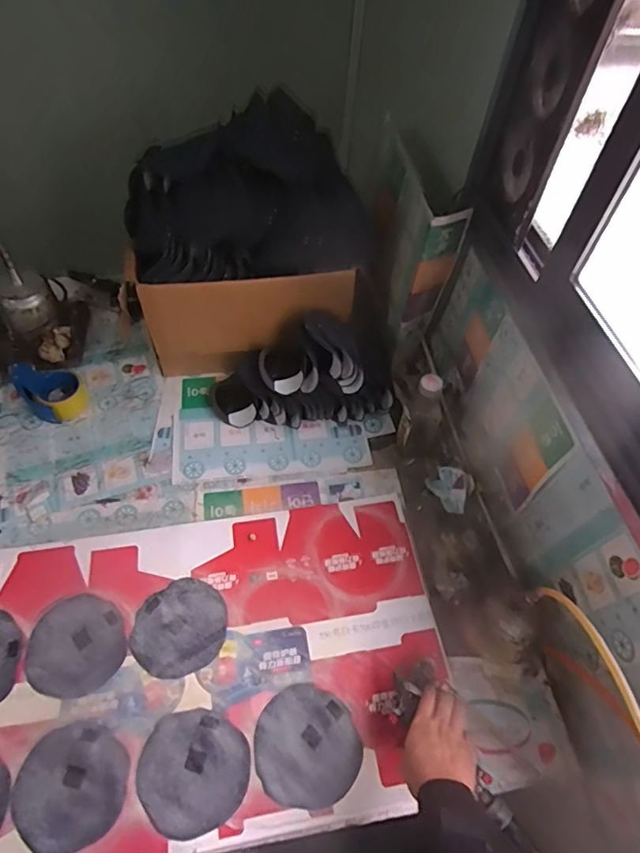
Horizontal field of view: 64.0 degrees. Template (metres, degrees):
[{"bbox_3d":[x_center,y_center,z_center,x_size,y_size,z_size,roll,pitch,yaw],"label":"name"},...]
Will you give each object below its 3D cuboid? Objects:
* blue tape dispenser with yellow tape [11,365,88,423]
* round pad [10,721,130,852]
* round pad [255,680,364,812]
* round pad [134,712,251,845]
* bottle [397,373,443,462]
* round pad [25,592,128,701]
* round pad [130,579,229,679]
[{"bbox_3d":[-0.546,-0.078,1.042,0.112,0.057,0.152,-34,62,-23],"label":"blue tape dispenser with yellow tape"},{"bbox_3d":[-0.339,0.486,0.692,0.149,0.009,0.142,1,54,-1],"label":"round pad"},{"bbox_3d":[-0.019,0.449,0.721,0.147,0.014,0.142,1,54,-1],"label":"round pad"},{"bbox_3d":[-0.176,0.475,0.709,0.143,0.010,0.148,1,54,-1],"label":"round pad"},{"bbox_3d":[0.188,-0.015,0.951,0.075,0.197,0.066,17,55,11],"label":"bottle"},{"bbox_3d":[-0.382,0.343,0.803,0.144,0.013,0.147,1,54,-1],"label":"round pad"},{"bbox_3d":[-0.223,0.315,0.812,0.138,0.014,0.144,1,54,-1],"label":"round pad"}]

